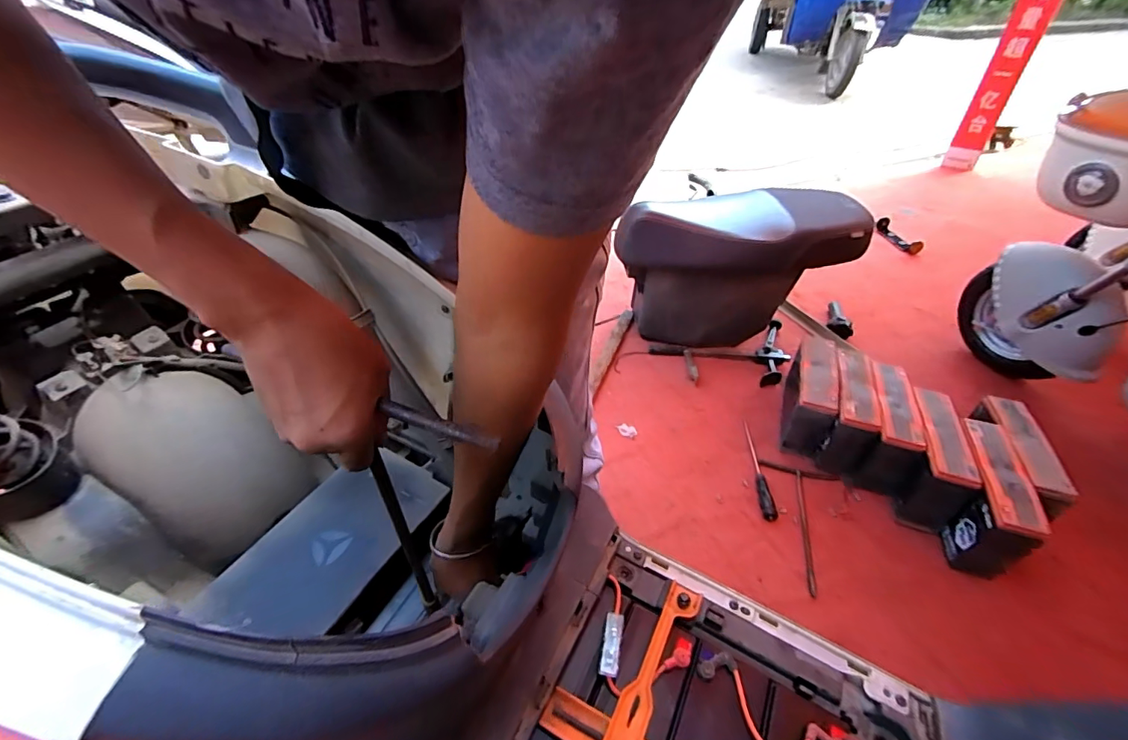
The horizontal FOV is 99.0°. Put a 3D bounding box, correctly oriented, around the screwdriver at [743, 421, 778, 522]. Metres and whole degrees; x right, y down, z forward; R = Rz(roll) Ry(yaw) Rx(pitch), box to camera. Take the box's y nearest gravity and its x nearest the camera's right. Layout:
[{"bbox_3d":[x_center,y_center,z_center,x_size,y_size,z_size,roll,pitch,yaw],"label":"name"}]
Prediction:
[{"bbox_3d":[0.463,0.227,1.158,0.031,0.024,0.297,4,41,3],"label":"screwdriver"}]

